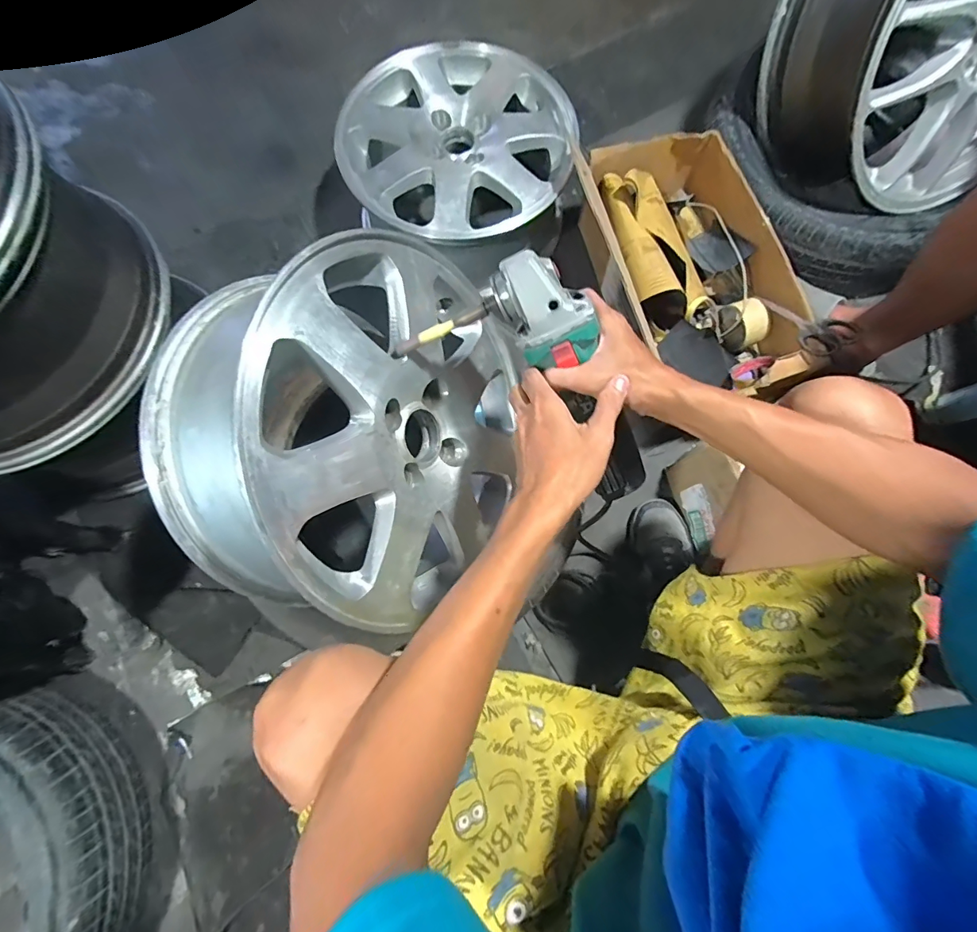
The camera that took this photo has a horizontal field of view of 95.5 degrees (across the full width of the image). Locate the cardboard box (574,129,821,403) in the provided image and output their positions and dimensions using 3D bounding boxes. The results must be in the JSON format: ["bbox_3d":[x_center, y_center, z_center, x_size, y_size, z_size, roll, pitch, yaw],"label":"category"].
[{"bbox_3d":[0.364,-0.339,0.789,0.243,0.130,0.498,-18,77,-4],"label":"cardboard box"}]

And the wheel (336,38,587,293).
[{"bbox_3d":[-0.053,-0.555,0.835,0.397,0.180,0.385,0,77,0],"label":"wheel"}]

